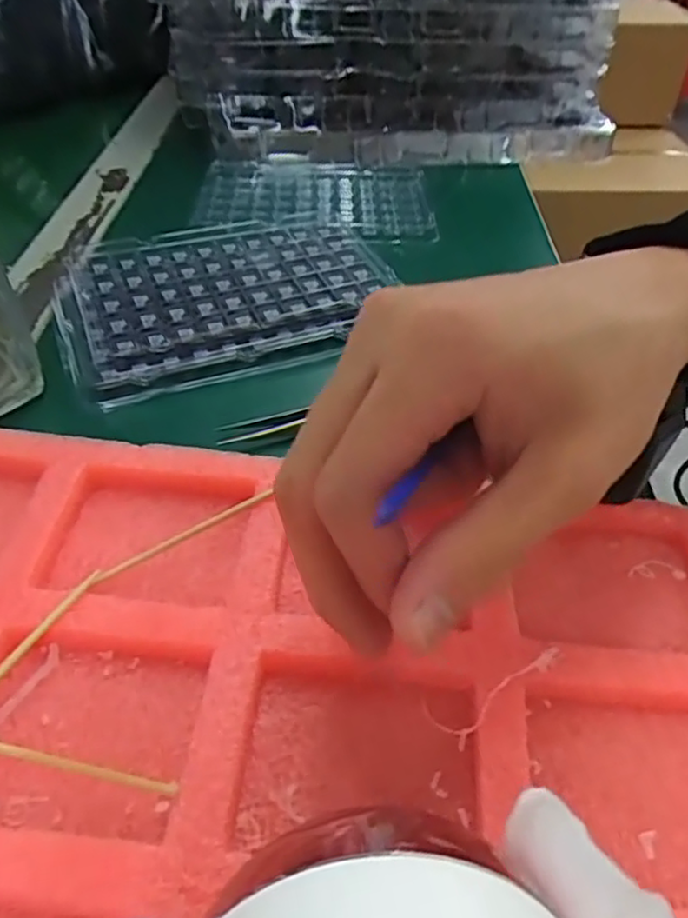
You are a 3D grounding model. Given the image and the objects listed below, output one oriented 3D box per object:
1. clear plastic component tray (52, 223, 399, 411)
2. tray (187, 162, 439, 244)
[{"bbox_3d":[-0.064,-0.093,0.379,0.176,0.017,0.123,-16,46,-18],"label":"clear plastic component tray"},{"bbox_3d":[-0.020,-0.185,0.482,0.162,0.015,0.126,-2,44,-3],"label":"tray"}]

